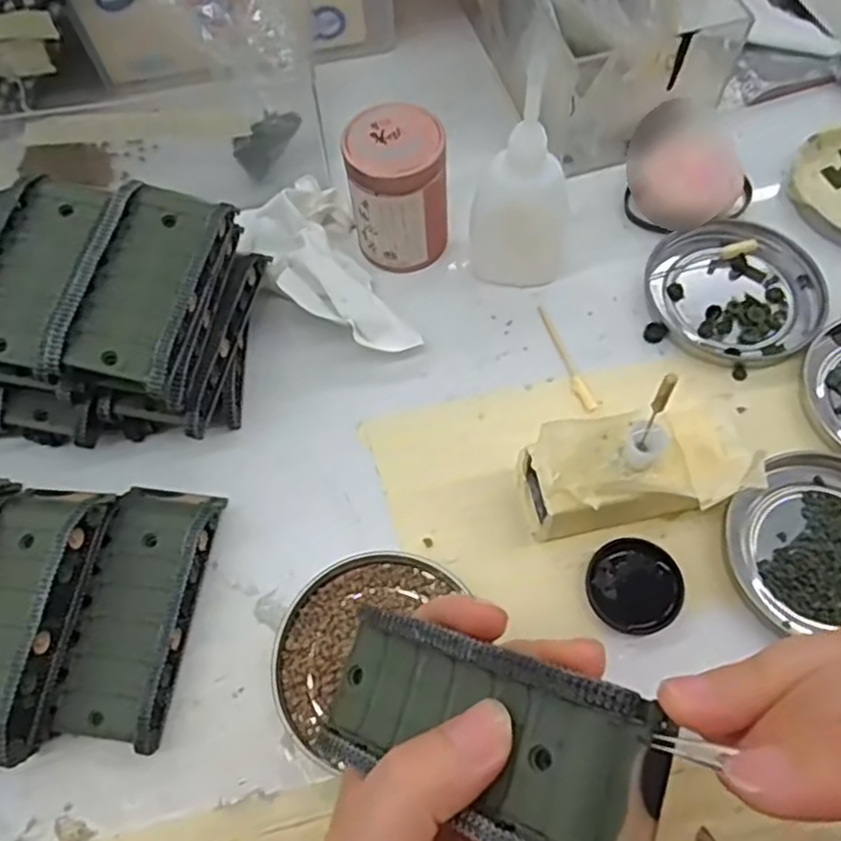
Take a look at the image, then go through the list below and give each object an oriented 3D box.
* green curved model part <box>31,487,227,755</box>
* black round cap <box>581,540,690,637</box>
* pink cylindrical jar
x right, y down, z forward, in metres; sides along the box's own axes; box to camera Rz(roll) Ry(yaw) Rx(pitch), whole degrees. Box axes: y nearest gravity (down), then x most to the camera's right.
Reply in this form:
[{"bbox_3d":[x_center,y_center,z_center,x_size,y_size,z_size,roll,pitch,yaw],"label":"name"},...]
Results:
[{"bbox_3d":[-0.108,0.070,0.278,0.041,0.021,0.096,6,64,5],"label":"green curved model part"},{"bbox_3d":[0.082,0.064,0.280,0.035,0.007,0.035,-1,63,2],"label":"black round cap"},{"bbox_3d":[-0.010,-0.105,0.337,0.043,0.063,0.039,-5,63,0],"label":"pink cylindrical jar"}]

